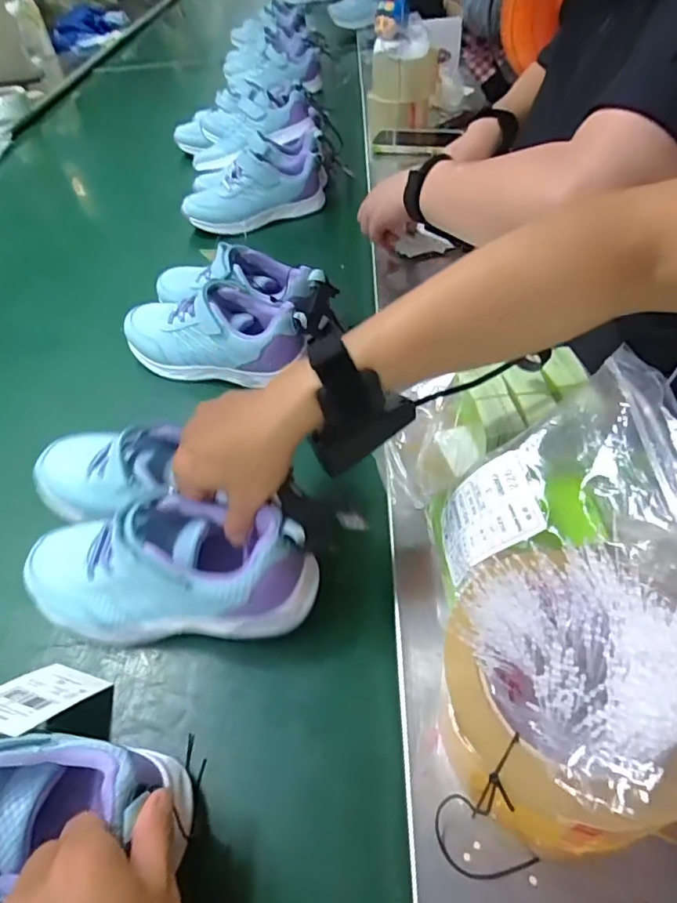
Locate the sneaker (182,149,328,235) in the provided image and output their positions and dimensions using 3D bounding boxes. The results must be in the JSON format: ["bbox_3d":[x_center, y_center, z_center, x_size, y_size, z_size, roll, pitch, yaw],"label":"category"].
[{"bbox_3d":[-0.122,-0.387,0.779,0.207,0.079,0.074,-24,47,-18],"label":"sneaker"}]

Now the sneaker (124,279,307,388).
[{"bbox_3d":[-0.129,-0.129,0.556,0.201,0.077,0.074,9,46,15],"label":"sneaker"}]

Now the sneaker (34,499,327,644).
[{"bbox_3d":[-0.120,0.076,0.359,0.207,0.088,0.071,-4,43,14],"label":"sneaker"}]

